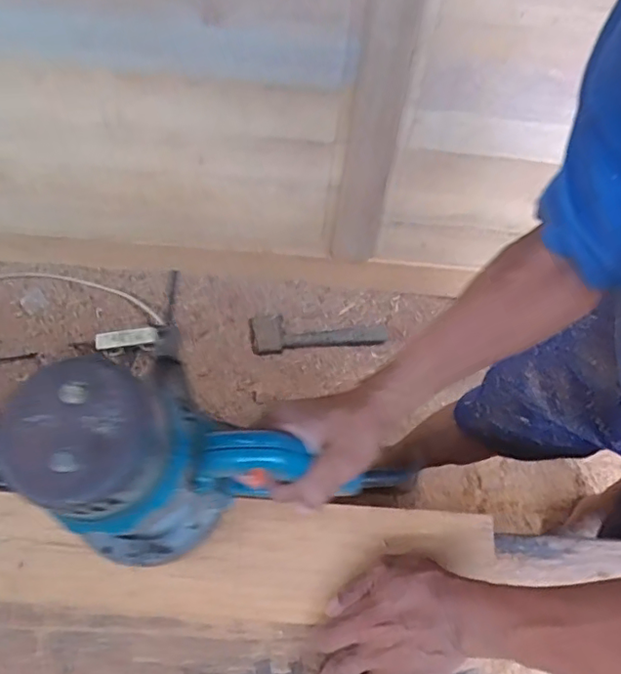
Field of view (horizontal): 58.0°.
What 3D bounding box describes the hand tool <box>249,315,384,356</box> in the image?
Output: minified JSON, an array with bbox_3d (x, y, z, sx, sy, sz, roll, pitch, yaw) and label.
[{"bbox_3d":[0.020,-0.018,1.376,0.339,0.040,0.101,-6,61,-6],"label":"hand tool"}]

